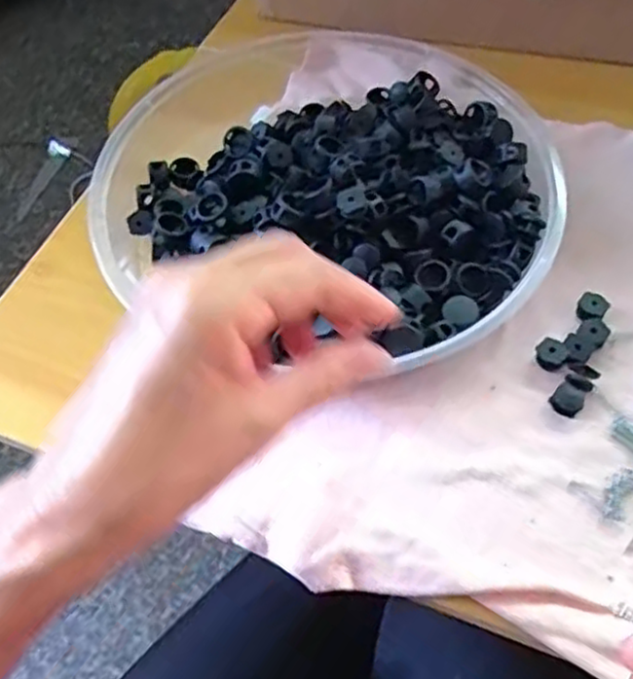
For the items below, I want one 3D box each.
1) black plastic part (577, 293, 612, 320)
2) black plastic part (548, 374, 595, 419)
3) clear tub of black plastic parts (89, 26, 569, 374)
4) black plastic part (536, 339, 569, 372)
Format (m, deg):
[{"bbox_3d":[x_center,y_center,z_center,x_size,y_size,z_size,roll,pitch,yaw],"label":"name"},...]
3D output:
[{"bbox_3d":[0.133,-0.015,0.341,0.013,0.008,0.012,34,63,21],"label":"black plastic part"},{"bbox_3d":[0.115,0.025,0.320,0.013,0.008,0.018,35,64,22],"label":"black plastic part"},{"bbox_3d":[0.014,-0.097,0.385,0.225,0.049,0.232,-1,56,1],"label":"clear tub of black plastic parts"},{"bbox_3d":[0.109,0.007,0.330,0.014,0.008,0.012,29,62,19],"label":"black plastic part"}]

